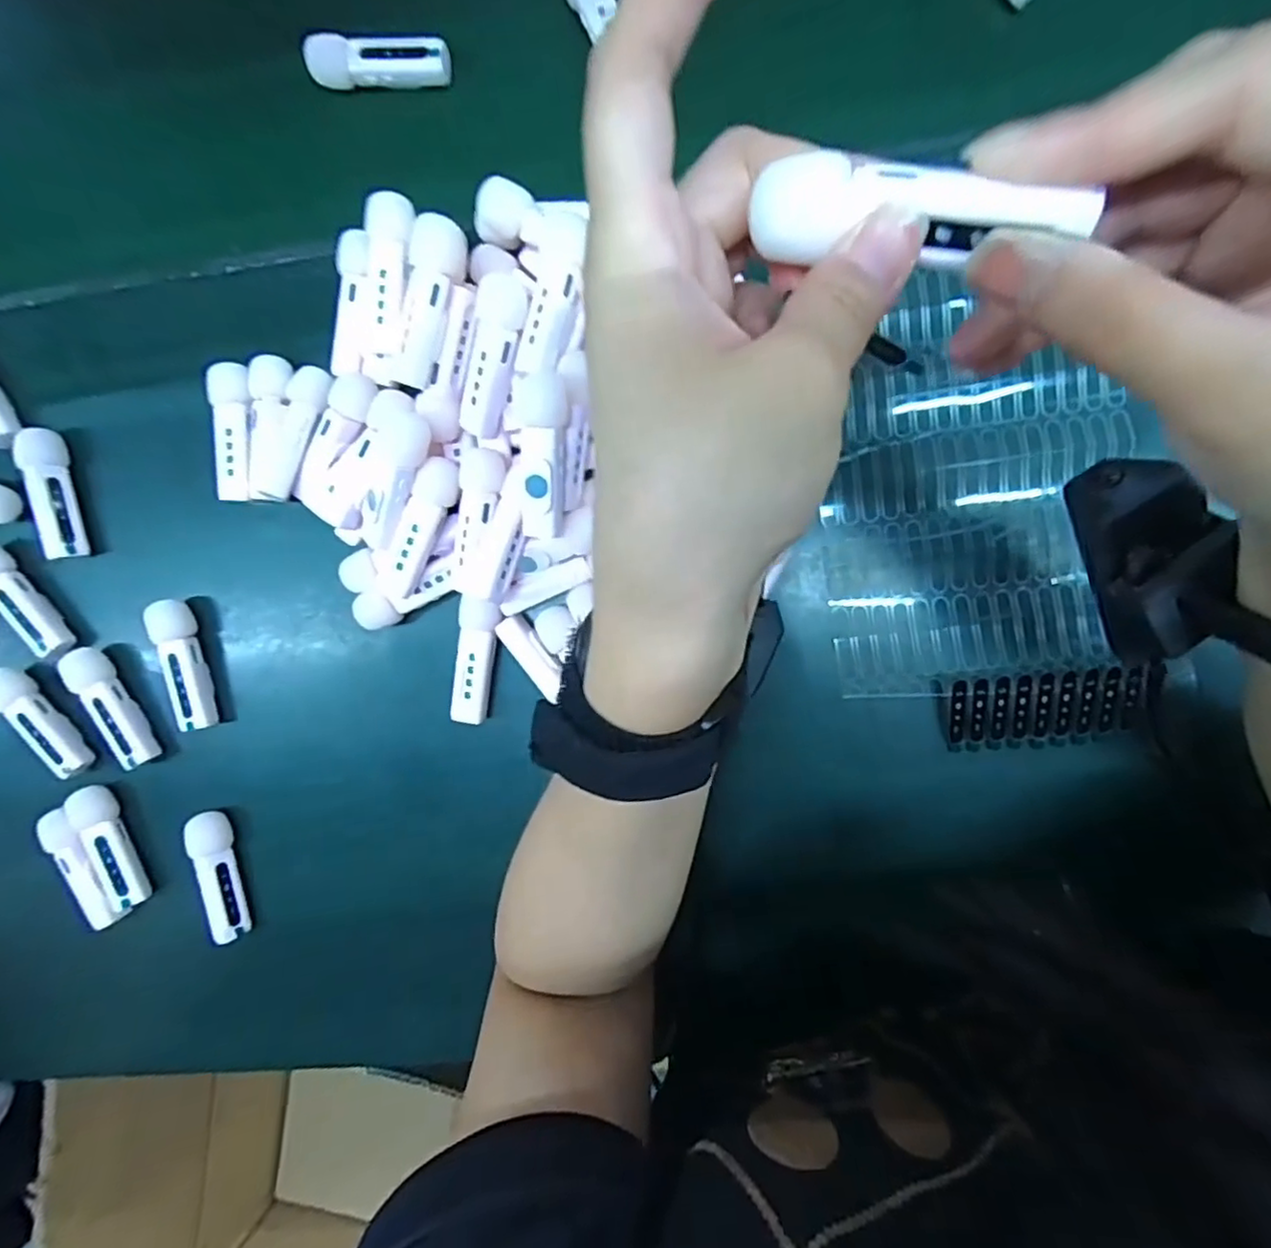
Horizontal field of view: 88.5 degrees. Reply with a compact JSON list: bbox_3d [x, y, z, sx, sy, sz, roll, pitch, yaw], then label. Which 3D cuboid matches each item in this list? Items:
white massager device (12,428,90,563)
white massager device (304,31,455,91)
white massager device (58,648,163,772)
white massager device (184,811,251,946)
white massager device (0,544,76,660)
[{"bbox_3d":[-0.285,-0.064,0.320,0.014,0.019,0.062,-9,90,5],"label":"white massager device"},{"bbox_3d":[-0.119,-0.262,0.303,0.065,0.013,0.017,1,91,5],"label":"white massager device"},{"bbox_3d":[-0.264,0.042,0.329,0.013,0.023,0.064,-30,88,5],"label":"white massager device"},{"bbox_3d":[-0.209,0.127,0.330,0.014,0.021,0.064,-10,90,5],"label":"white massager device"},{"bbox_3d":[-0.310,-0.013,0.327,0.015,0.023,0.068,-36,88,4],"label":"white massager device"}]

